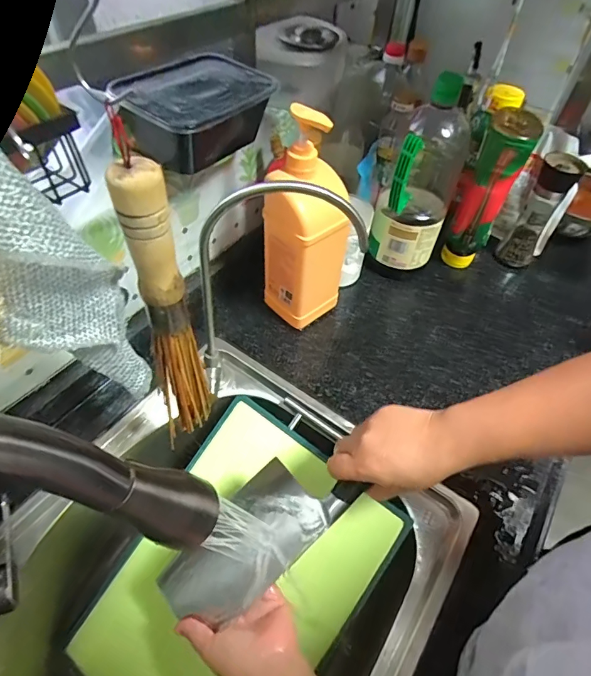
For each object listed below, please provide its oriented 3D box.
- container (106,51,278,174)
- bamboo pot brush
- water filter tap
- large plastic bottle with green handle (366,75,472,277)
[{"bbox_3d":[-0.103,-0.252,0.472,0.118,0.070,0.172,33,56,21],"label":"container"},{"bbox_3d":[-0.092,-0.011,0.304,0.034,0.264,0.036,-4,52,-7],"label":"bamboo pot brush"},{"bbox_3d":[-0.022,-0.043,0.450,0.168,0.280,0.040,-4,52,-7],"label":"water filter tap"},{"bbox_3d":[0.185,-0.224,0.627,0.099,0.294,0.101,19,52,11],"label":"large plastic bottle with green handle"}]

